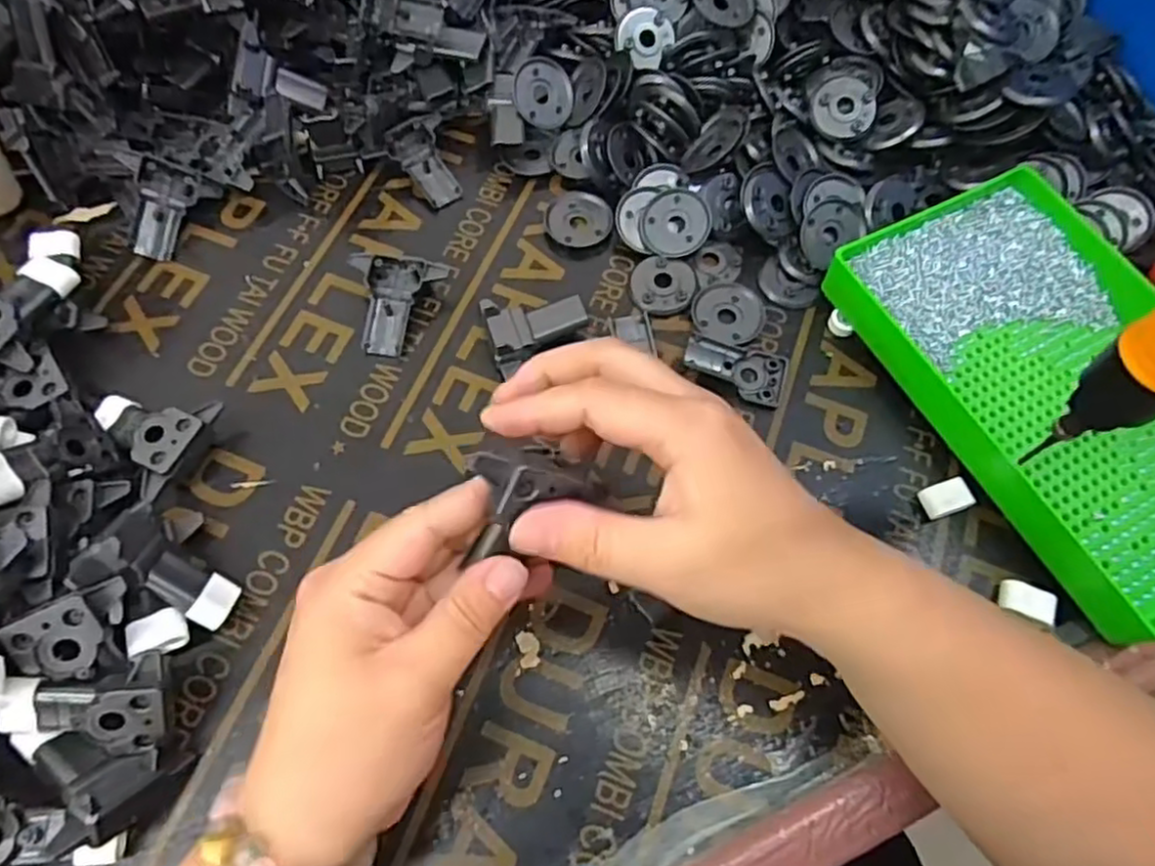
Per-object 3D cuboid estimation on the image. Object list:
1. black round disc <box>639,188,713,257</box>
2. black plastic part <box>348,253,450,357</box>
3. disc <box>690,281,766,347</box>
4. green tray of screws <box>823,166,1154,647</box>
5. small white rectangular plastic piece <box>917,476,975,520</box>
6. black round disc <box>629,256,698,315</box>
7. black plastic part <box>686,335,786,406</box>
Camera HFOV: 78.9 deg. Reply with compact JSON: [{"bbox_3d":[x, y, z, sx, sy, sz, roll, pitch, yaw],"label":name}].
[{"bbox_3d":[0.062,-0.131,0.441,0.044,0.005,0.043,-1,86,12],"label":"black round disc"},{"bbox_3d":[-0.111,-0.076,0.415,0.057,0.021,0.057,10,66,2],"label":"black plastic part"},{"bbox_3d":[0.092,-0.073,0.424,0.042,0.006,0.038,42,71,15],"label":"disc"},{"bbox_3d":[0.273,-0.027,0.393,0.160,0.039,0.255,-25,69,-13],"label":"green tray of screws"},{"bbox_3d":[0.198,0.035,0.377,0.024,0.014,0.018,-16,67,-9],"label":"small white rectangular plastic piece"},{"bbox_3d":[0.053,-0.091,0.433,0.040,0.007,0.038,1,66,-2],"label":"black round disc"},{"bbox_3d":[0.092,-0.037,0.407,0.059,0.011,0.033,12,66,3],"label":"black plastic part"}]

